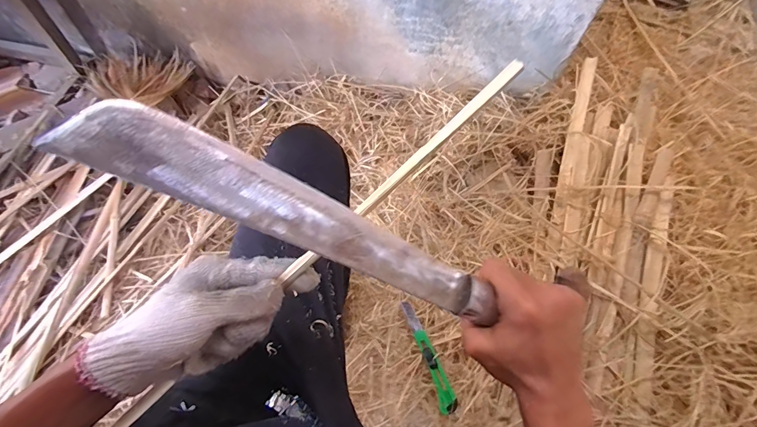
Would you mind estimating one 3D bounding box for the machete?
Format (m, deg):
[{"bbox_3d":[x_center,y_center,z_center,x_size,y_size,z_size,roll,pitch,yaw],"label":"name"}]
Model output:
[{"bbox_3d":[0.011,0.017,0.258,0.363,0.023,0.055,25,63,-26],"label":"machete"}]

